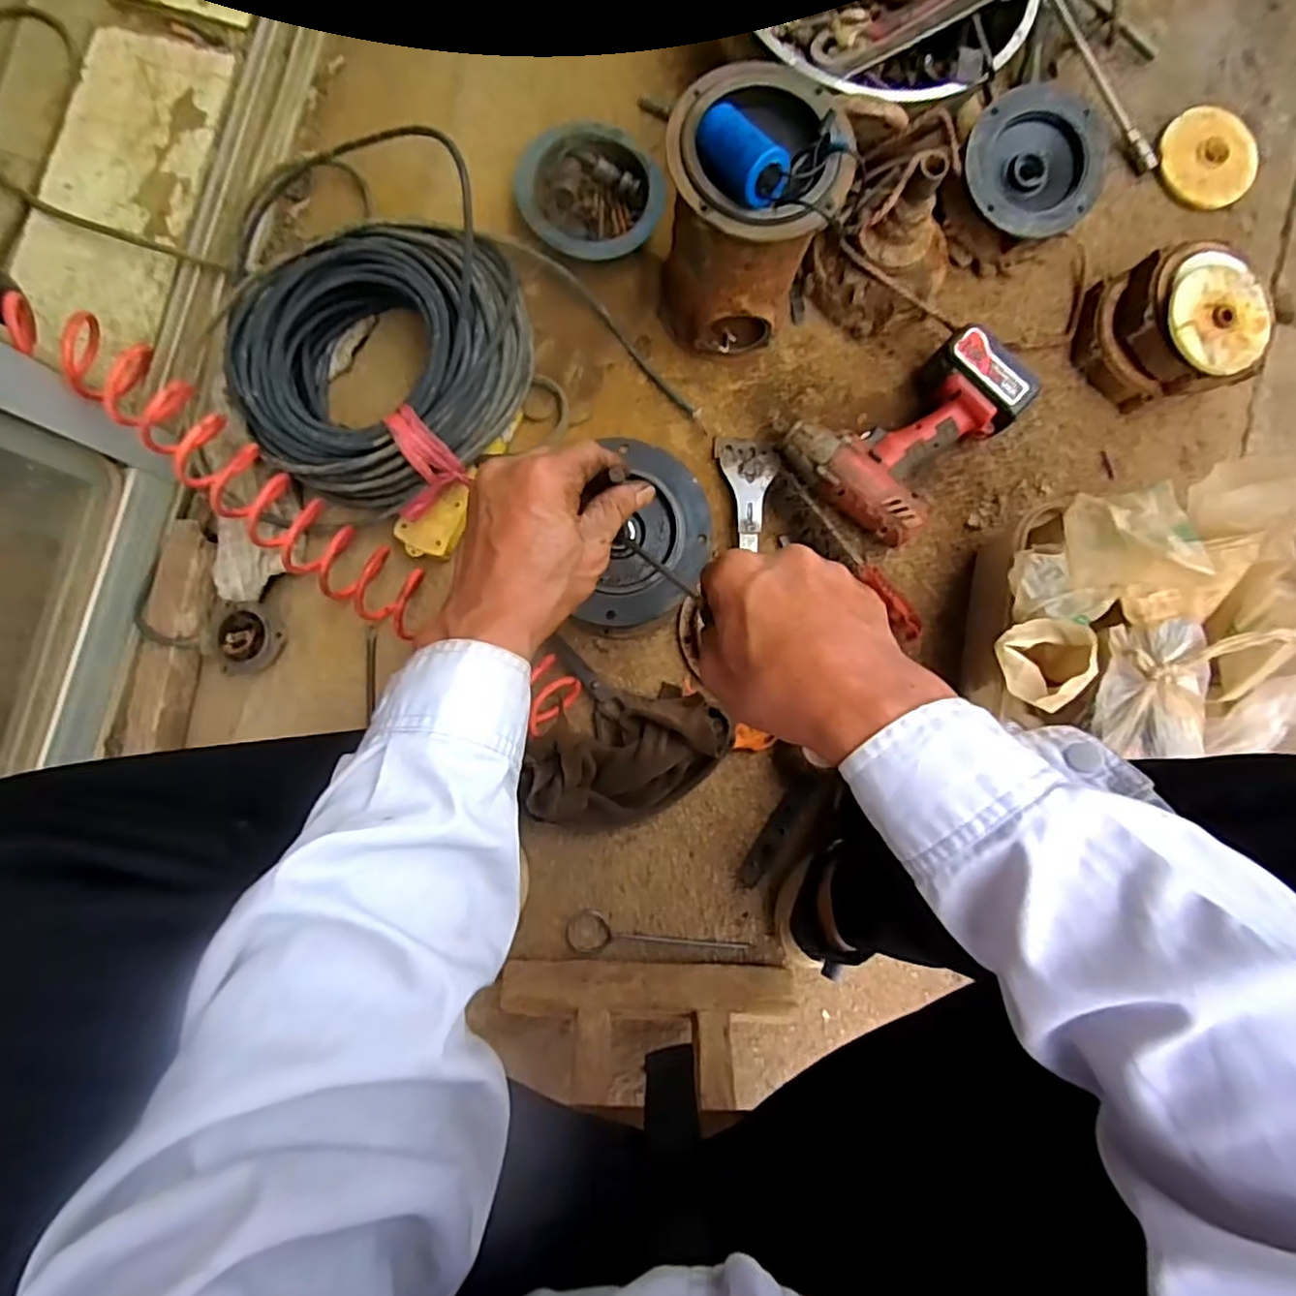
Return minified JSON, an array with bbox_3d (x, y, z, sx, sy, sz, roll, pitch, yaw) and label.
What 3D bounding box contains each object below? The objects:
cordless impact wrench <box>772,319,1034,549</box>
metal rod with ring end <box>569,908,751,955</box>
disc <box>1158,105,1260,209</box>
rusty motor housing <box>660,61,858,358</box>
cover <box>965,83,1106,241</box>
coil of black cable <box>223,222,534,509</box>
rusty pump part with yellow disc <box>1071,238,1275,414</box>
[{"bbox_3d":[0.257,-0.229,0.666,0.167,0.072,0.217,44,87,1],"label":"cordless impact wrench"},{"bbox_3d":[0.011,0.285,0.665,0.186,0.005,0.044,0,85,-3],"label":"metal rod with ring end"},{"bbox_3d":[0.627,-0.550,0.734,0.108,0.015,0.105,38,93,4],"label":"disc"},{"bbox_3d":[0.086,-0.384,0.596,0.137,0.223,0.147,-3,87,-2],"label":"rusty motor housing"},{"bbox_3d":[0.381,-0.477,0.649,0.137,0.037,0.130,0,87,-2],"label":"cover"},{"bbox_3d":[-0.246,-0.274,0.625,0.274,0.082,0.248,-24,88,-3],"label":"coil of black cable"},{"bbox_3d":[0.543,-0.334,0.680,0.148,0.091,0.138,-14,86,-4],"label":"rusty pump part with yellow disc"}]

